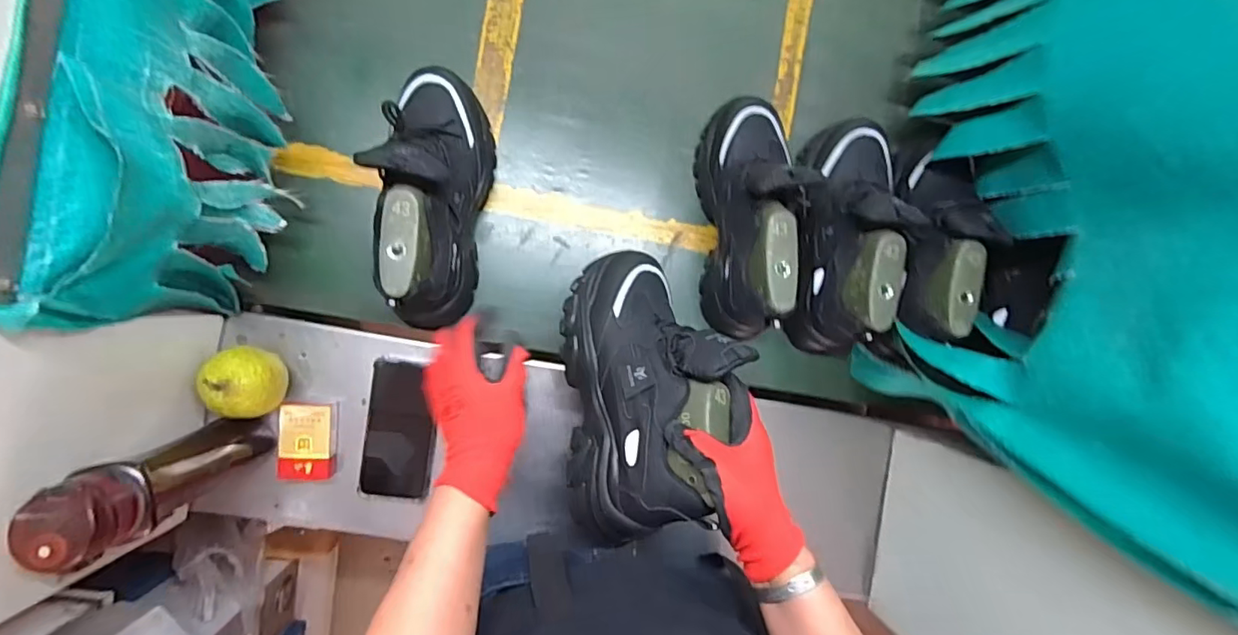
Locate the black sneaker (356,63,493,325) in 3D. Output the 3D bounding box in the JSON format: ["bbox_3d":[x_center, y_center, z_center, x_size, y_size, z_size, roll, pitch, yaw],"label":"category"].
[{"bbox_3d":[-0.212,-0.142,0.616,0.108,0.161,0.298,9,90,-7],"label":"black sneaker"}]

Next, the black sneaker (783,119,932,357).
[{"bbox_3d":[0.300,-0.102,0.680,0.138,0.152,0.298,0,92,-7],"label":"black sneaker"}]

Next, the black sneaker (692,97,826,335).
[{"bbox_3d":[0.175,-0.122,0.661,0.118,0.179,0.298,-3,92,-7],"label":"black sneaker"}]

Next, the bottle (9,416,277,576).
[{"bbox_3d":[-0.418,0.150,0.509,0.067,0.234,0.069,-25,94,-6],"label":"bottle"}]

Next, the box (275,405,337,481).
[{"bbox_3d":[-0.363,0.143,0.636,0.056,0.029,0.087,0,92,-7],"label":"box"}]

